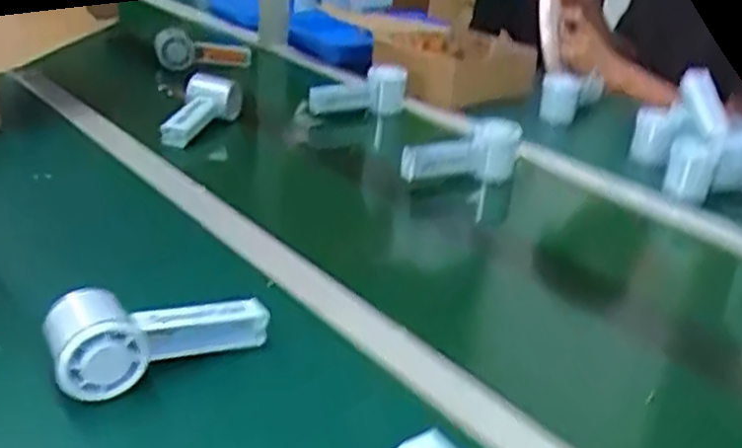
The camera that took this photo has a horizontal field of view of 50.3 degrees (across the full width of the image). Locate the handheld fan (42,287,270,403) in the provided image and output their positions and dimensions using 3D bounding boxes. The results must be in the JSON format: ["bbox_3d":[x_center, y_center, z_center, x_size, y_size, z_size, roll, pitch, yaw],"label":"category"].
[{"bbox_3d":[-0.145,0.071,0.556,0.151,0.065,0.056,-9,28,-26],"label":"handheld fan"}]

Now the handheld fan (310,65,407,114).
[{"bbox_3d":[-0.016,-0.189,1.130,0.165,0.066,0.040,-11,30,-30],"label":"handheld fan"}]

